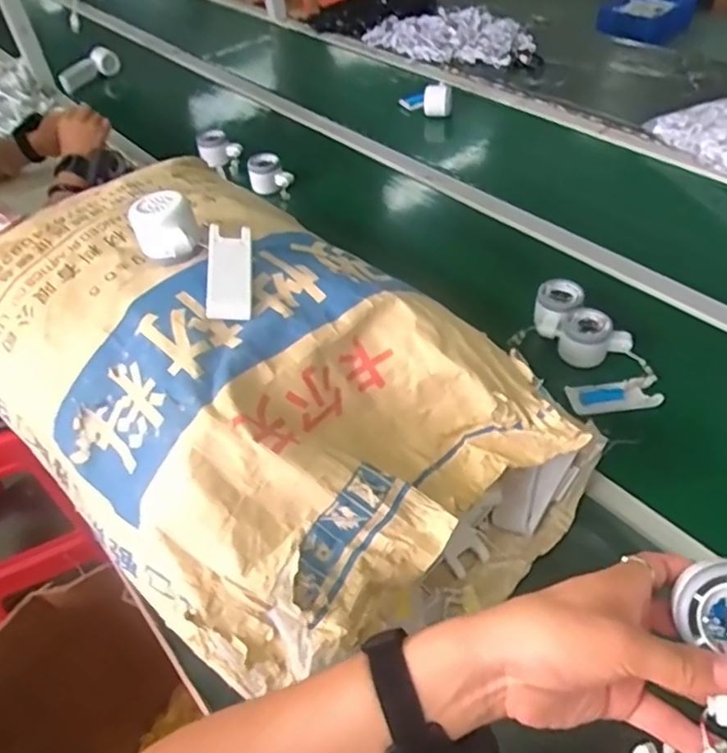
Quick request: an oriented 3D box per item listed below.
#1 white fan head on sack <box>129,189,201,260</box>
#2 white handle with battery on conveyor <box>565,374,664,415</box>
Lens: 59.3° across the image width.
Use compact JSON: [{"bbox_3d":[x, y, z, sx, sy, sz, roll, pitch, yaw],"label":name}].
[{"bbox_3d":[-0.190,-0.143,0.617,0.061,0.045,0.070,-19,47,-13],"label":"white fan head on sack"},{"bbox_3d":[0.293,0.024,0.750,0.110,0.018,0.041,-7,45,-1],"label":"white handle with battery on conveyor"}]

